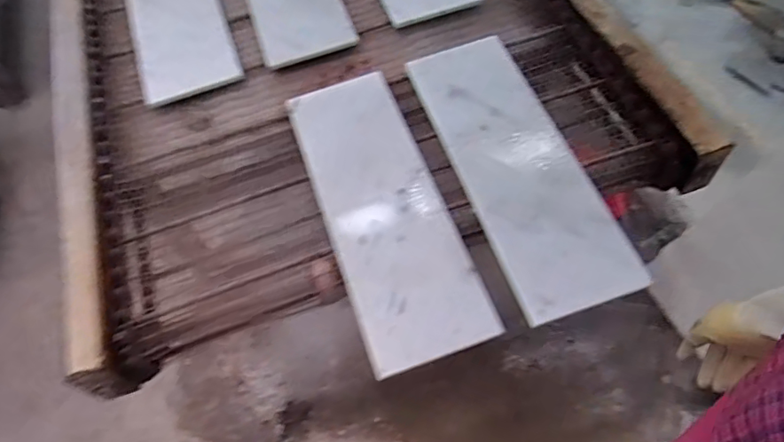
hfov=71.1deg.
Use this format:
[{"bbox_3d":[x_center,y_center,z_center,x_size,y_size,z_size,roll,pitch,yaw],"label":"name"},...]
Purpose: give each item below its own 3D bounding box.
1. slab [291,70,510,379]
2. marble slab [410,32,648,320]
[{"bbox_3d":[-0.015,-0.037,0.772,0.168,0.024,0.474,-18,55,-4],"label":"slab"},{"bbox_3d":[0.185,-0.100,0.797,0.184,0.024,0.479,-17,55,-3],"label":"marble slab"}]

